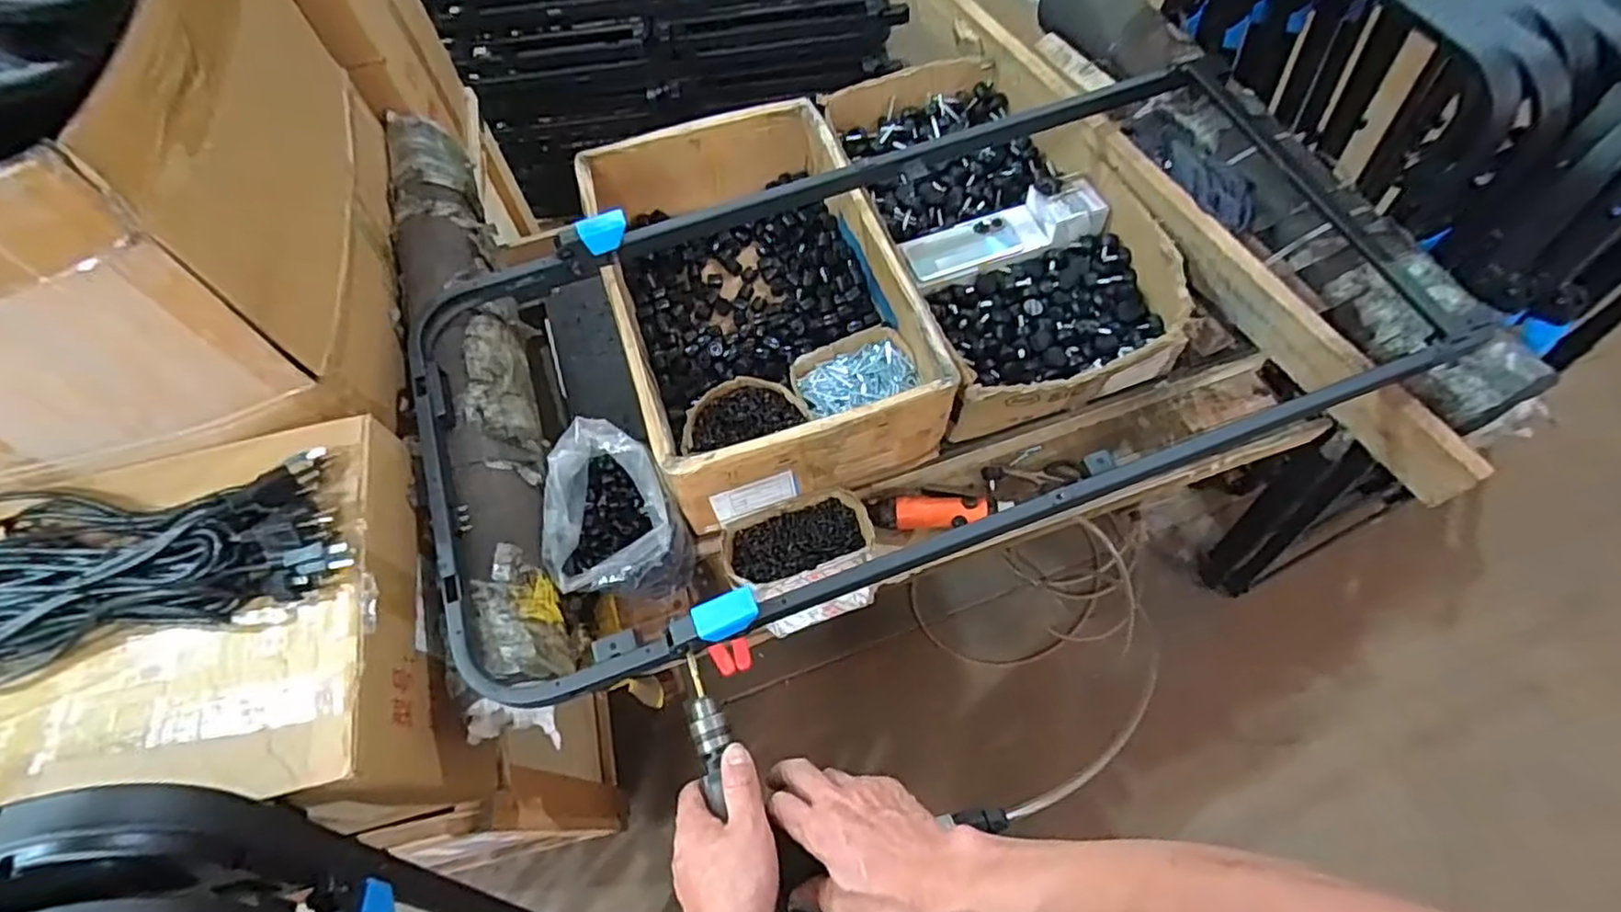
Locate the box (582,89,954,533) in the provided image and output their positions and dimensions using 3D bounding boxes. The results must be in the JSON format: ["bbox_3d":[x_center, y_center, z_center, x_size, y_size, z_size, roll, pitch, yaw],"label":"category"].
[{"bbox_3d":[-0.070,-0.204,0.945,0.344,0.168,0.520,-19,63,-6],"label":"box"}]

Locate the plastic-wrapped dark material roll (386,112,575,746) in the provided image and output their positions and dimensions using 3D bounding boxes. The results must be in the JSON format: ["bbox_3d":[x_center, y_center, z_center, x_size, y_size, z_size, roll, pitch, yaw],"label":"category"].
[{"bbox_3d":[-0.404,-0.120,0.836,0.125,0.089,0.861,-20,63,-7],"label":"plastic-wrapped dark material roll"}]

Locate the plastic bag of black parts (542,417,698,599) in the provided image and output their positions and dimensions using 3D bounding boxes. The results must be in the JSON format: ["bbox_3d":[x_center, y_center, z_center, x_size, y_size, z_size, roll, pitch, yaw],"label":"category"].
[{"bbox_3d":[-0.217,0.077,0.834,0.131,0.163,0.183,-5,63,1],"label":"plastic bag of black parts"}]

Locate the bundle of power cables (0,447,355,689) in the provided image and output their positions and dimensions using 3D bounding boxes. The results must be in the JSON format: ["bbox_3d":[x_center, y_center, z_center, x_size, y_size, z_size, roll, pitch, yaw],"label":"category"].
[{"bbox_3d":[-0.651,0.096,0.621,0.488,0.049,0.176,-6,63,0],"label":"bundle of power cables"}]

